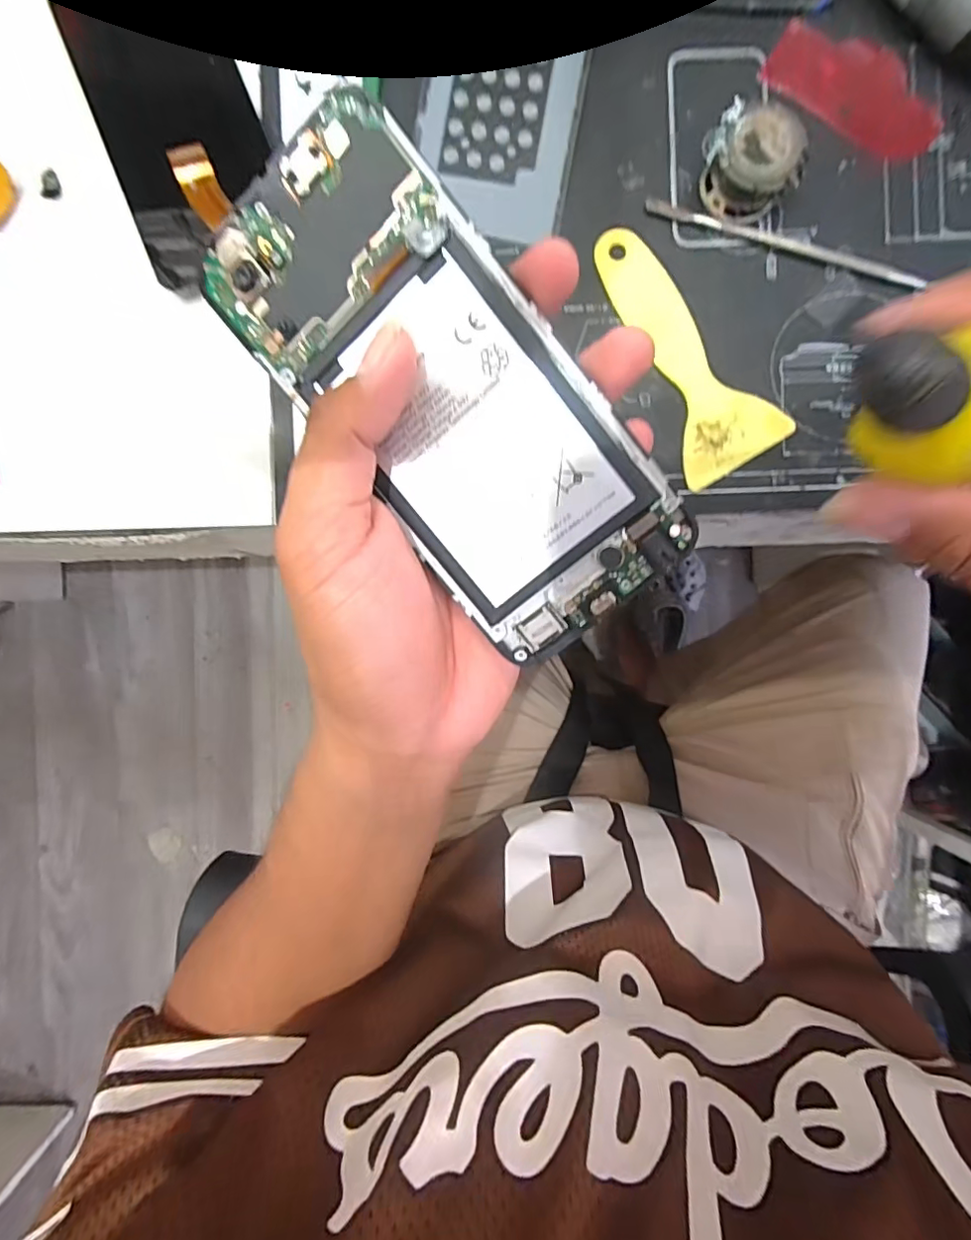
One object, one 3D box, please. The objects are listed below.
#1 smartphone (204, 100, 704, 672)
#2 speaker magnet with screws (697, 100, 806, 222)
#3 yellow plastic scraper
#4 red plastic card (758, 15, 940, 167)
[{"bbox_3d":[-0.011,-0.063,0.167,0.070,0.004,0.157,-38,96,17],"label":"smartphone"},{"bbox_3d":[0.117,-0.202,0.245,0.042,0.023,0.035,21,91,0],"label":"speaker magnet with screws"},{"bbox_3d":[0.089,-0.126,0.260,0.047,0.008,0.122,-31,91,1],"label":"yellow plastic scraper"},{"bbox_3d":[0.172,-0.245,0.256,0.084,0.004,0.040,31,91,0],"label":"red plastic card"}]

